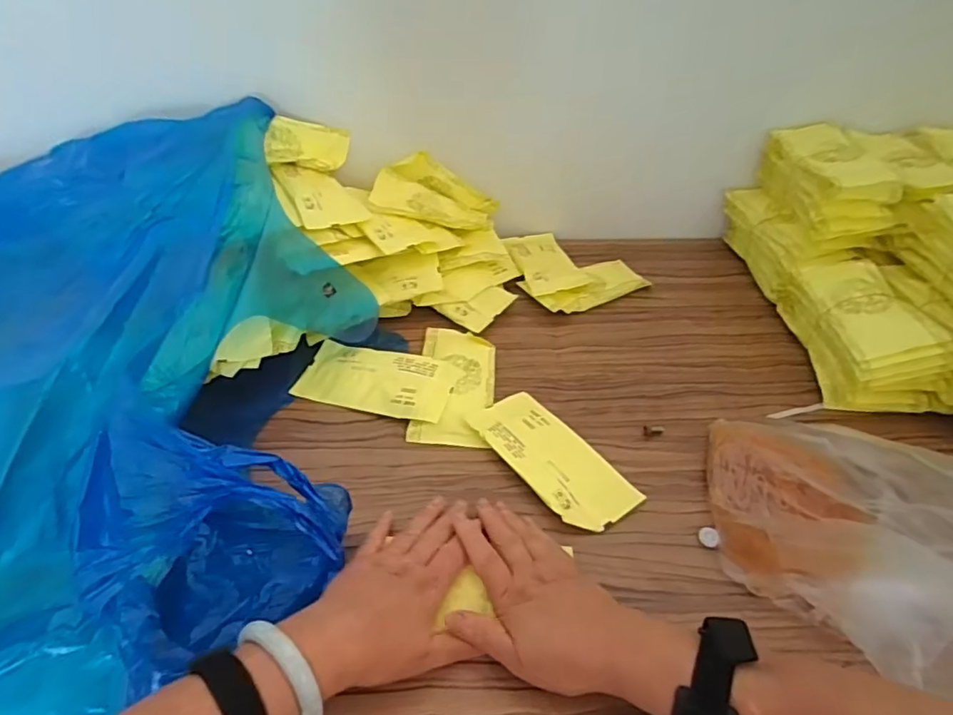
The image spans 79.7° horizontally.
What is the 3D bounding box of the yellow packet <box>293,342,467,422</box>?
[{"bbox_3d":[-0.110,0.024,0.634,0.175,0.011,0.085,8,50,16],"label":"yellow packet"}]

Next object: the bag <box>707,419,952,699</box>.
[{"bbox_3d":[0.336,0.144,0.448,0.259,0.086,0.267,5,42,4],"label":"bag"}]

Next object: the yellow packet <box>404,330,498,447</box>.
[{"bbox_3d":[-0.023,0.027,0.631,0.084,0.012,0.175,3,42,1],"label":"yellow packet"}]

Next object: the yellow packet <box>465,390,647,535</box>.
[{"bbox_3d":[0.071,0.095,0.555,0.079,0.010,0.171,-25,48,-27],"label":"yellow packet"}]

